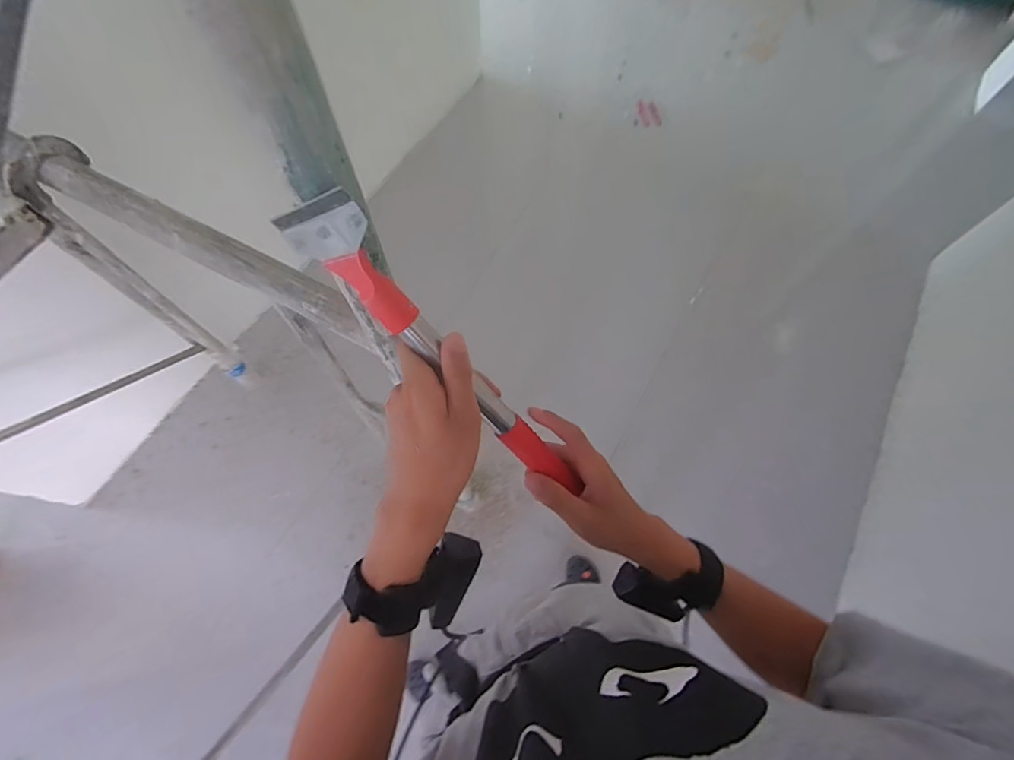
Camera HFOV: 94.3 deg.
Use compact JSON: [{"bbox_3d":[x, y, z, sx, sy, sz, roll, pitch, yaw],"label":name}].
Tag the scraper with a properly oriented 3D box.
[{"bbox_3d":[-0.039,-0.009,0.347,0.291,0.077,0.026,47,70,-27],"label":"scraper"}]

